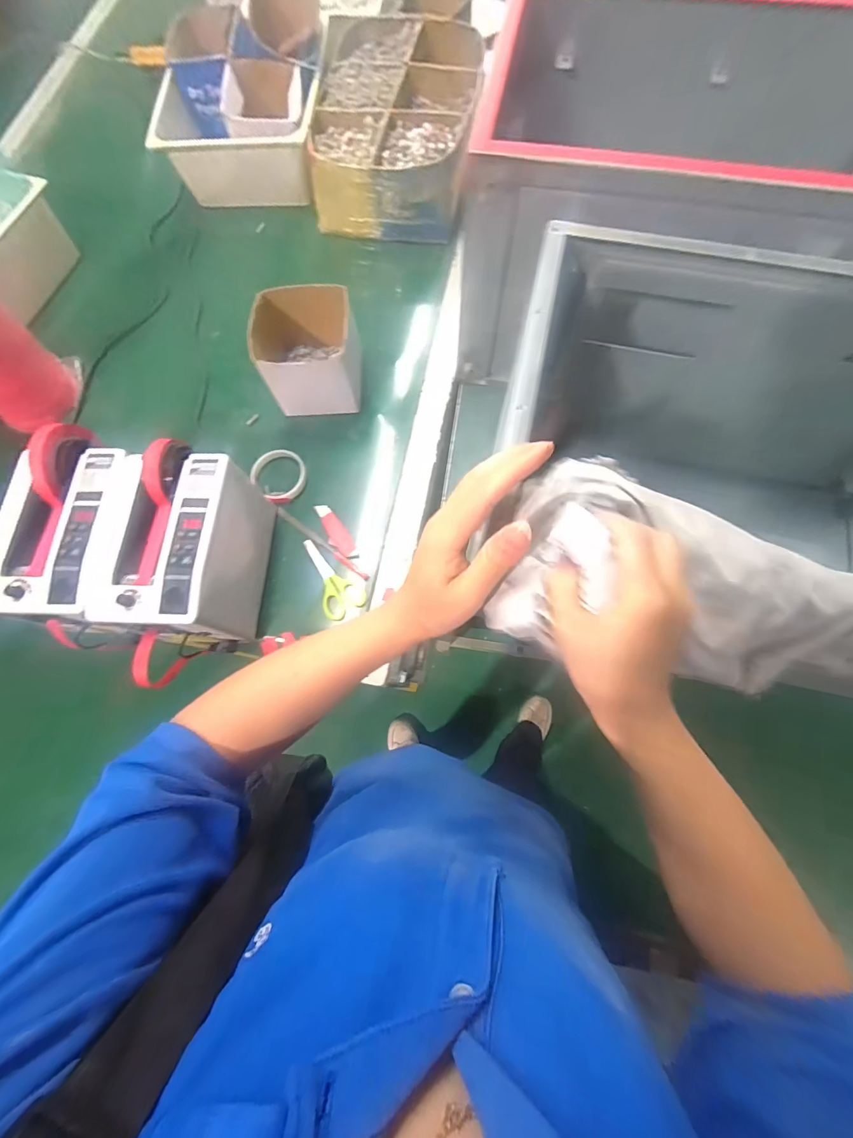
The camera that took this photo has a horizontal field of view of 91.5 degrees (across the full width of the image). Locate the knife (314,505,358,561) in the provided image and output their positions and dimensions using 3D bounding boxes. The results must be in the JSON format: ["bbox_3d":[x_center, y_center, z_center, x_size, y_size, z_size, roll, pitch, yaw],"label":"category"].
[{"bbox_3d":[-0.136,-0.057,0.617,0.030,0.013,0.100,-31,76,-6],"label":"knife"}]

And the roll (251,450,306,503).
[{"bbox_3d":[-0.231,-0.150,0.648,0.080,0.022,0.088,-1,75,2],"label":"roll"}]

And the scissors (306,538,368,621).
[{"bbox_3d":[-0.140,0.008,0.603,0.061,0.014,0.129,-32,76,-7],"label":"scissors"}]

